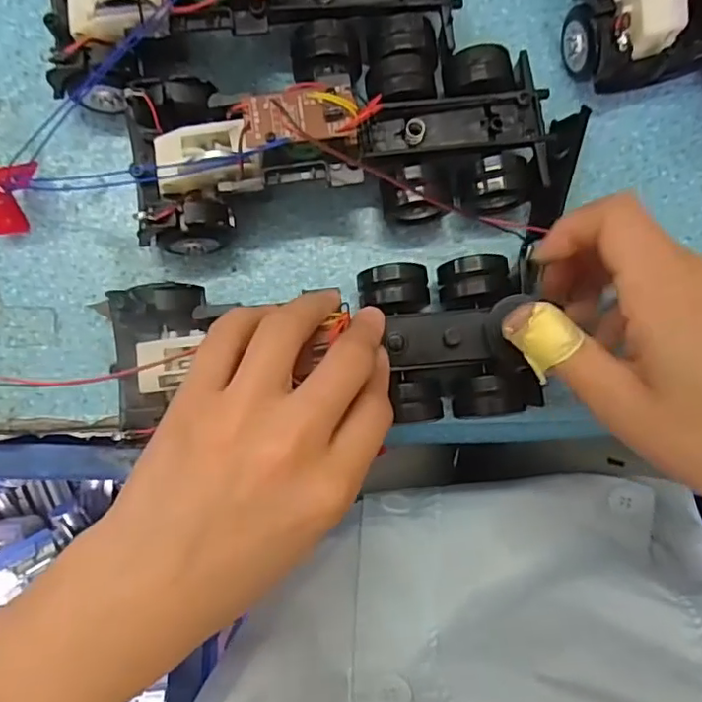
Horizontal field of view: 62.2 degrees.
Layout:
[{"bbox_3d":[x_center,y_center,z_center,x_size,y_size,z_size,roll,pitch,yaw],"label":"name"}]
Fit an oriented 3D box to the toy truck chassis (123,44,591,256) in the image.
[{"bbox_3d":[0.004,-0.095,0.268,0.203,0.054,0.079,-5,85,-1],"label":"toy truck chassis"}]

